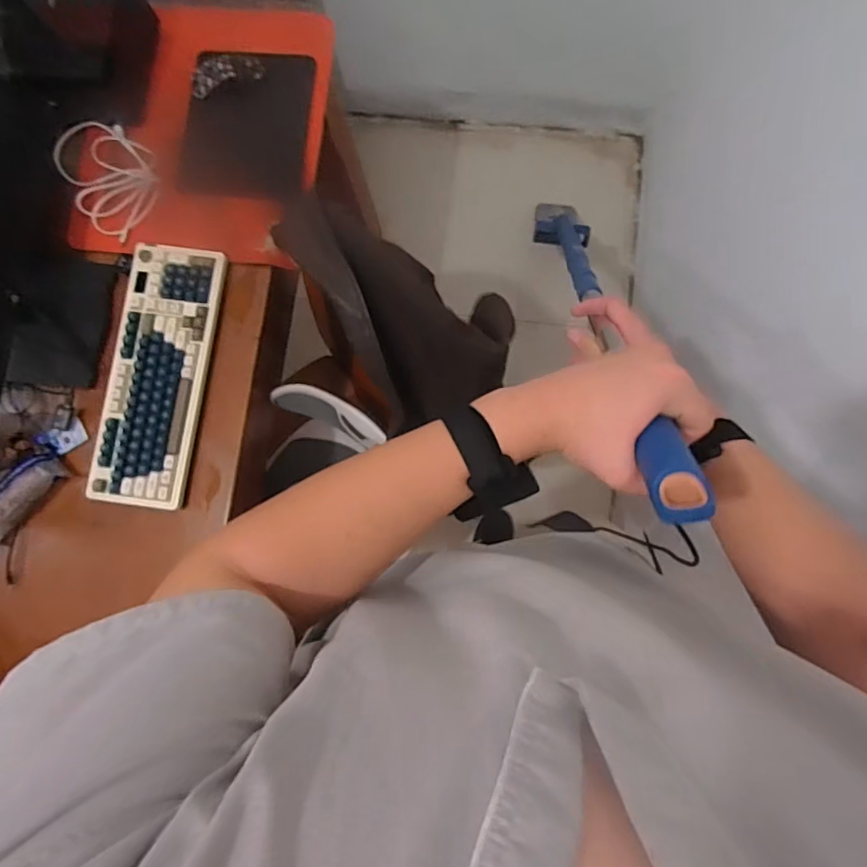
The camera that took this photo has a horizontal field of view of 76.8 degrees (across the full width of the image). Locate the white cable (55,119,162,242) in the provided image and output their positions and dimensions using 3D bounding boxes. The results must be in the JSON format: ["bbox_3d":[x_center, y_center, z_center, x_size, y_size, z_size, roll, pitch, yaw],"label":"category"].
[{"bbox_3d":[-0.559,-0.444,0.961,0.194,0.103,0.158,42,88,8],"label":"white cable"}]

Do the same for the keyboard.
[{"bbox_3d":[-0.437,-0.096,0.876,0.148,0.035,0.416,6,84,5],"label":"keyboard"}]

